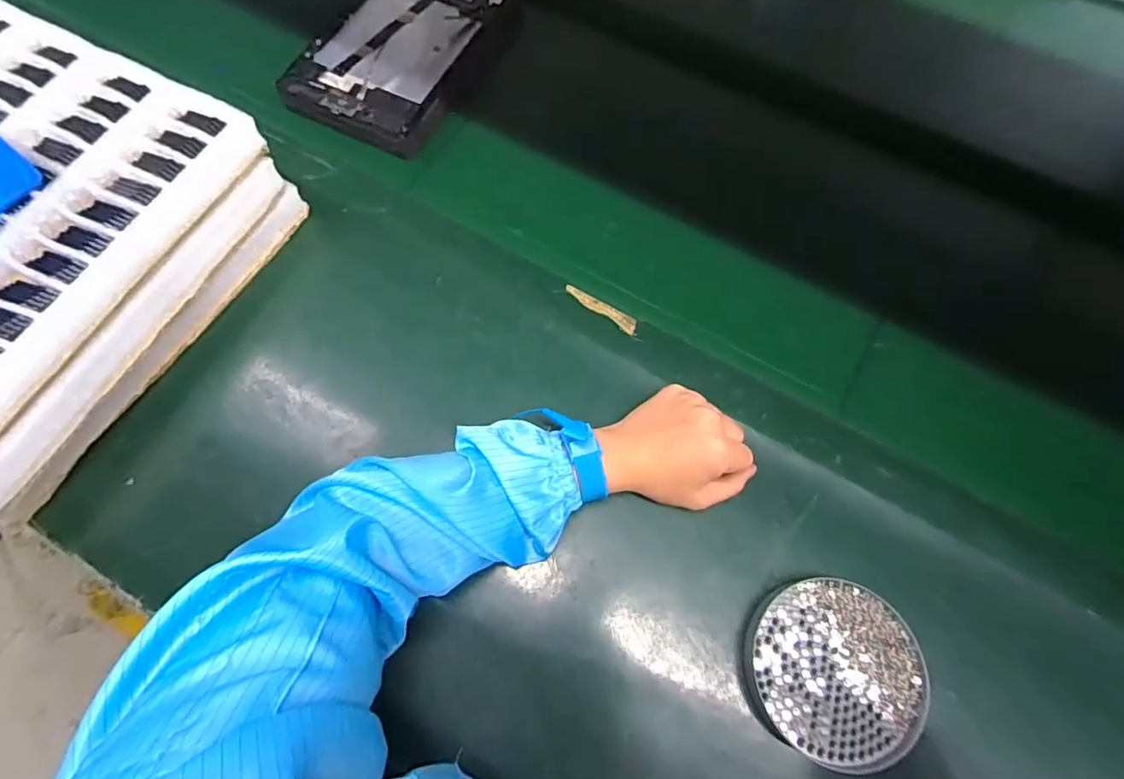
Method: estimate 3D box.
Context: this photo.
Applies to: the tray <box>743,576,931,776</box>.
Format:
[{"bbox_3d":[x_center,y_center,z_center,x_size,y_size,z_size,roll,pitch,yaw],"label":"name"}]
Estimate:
[{"bbox_3d":[0.184,0.191,0.368,0.110,0.030,0.113,0,70,-1],"label":"tray"}]

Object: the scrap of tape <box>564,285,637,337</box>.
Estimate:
[{"bbox_3d":[0.034,-0.072,0.471,0.071,0.004,0.015,34,64,11],"label":"scrap of tape"}]

